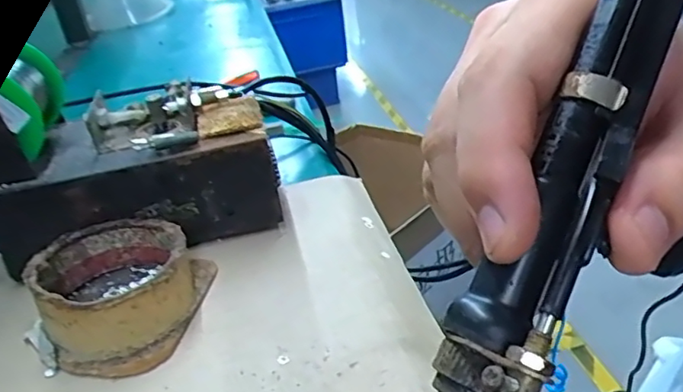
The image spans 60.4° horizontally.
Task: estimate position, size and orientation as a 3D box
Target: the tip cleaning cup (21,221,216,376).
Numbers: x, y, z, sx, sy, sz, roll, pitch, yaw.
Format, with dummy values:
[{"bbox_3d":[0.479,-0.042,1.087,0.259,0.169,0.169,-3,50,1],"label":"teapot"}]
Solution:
[{"bbox_3d":[-0.128,0.049,0.331,0.086,0.034,0.092,-1,30,11],"label":"tip cleaning cup"}]

